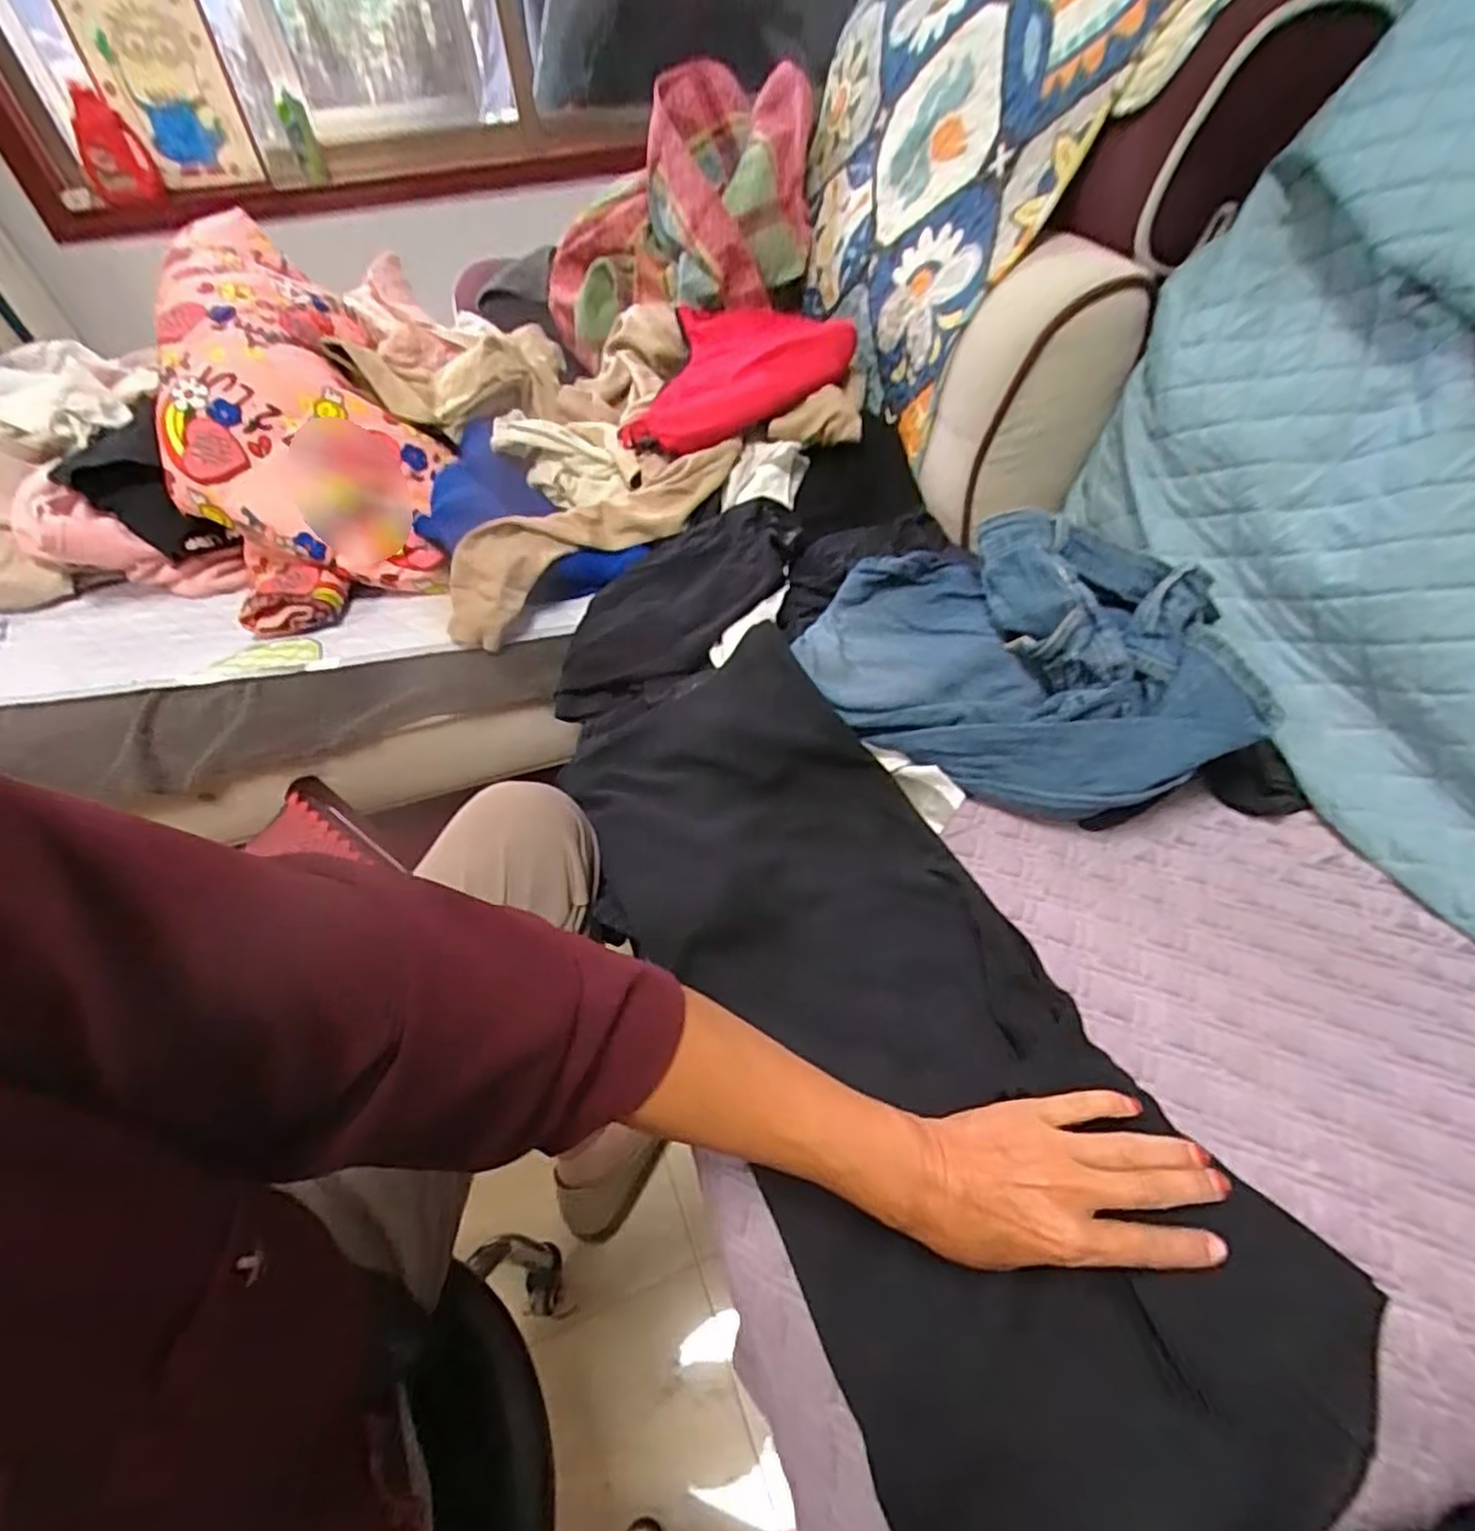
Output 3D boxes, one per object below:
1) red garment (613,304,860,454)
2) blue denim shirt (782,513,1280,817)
[{"bbox_3d":[0.018,-0.535,0.966,0.269,0.099,0.371,7,49,10],"label":"red garment"},{"bbox_3d":[0.227,-0.082,0.607,0.351,0.168,0.220,4,48,7],"label":"blue denim shirt"}]

